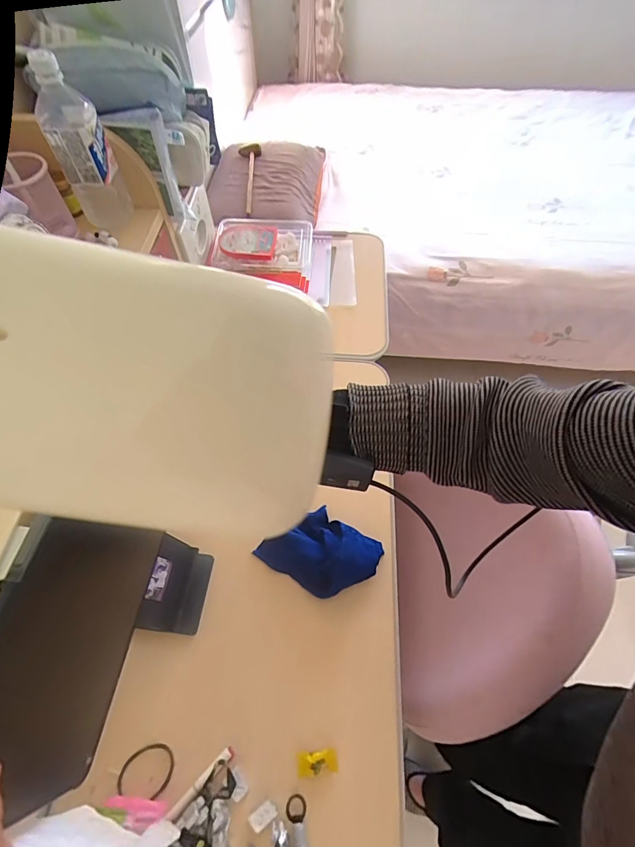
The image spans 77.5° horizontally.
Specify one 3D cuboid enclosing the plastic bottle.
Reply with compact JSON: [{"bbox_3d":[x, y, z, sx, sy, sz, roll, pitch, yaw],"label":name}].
[{"bbox_3d":[-0.317,-0.361,0.553,0.073,0.175,0.053,-24,61,-14],"label":"plastic bottle"}]

